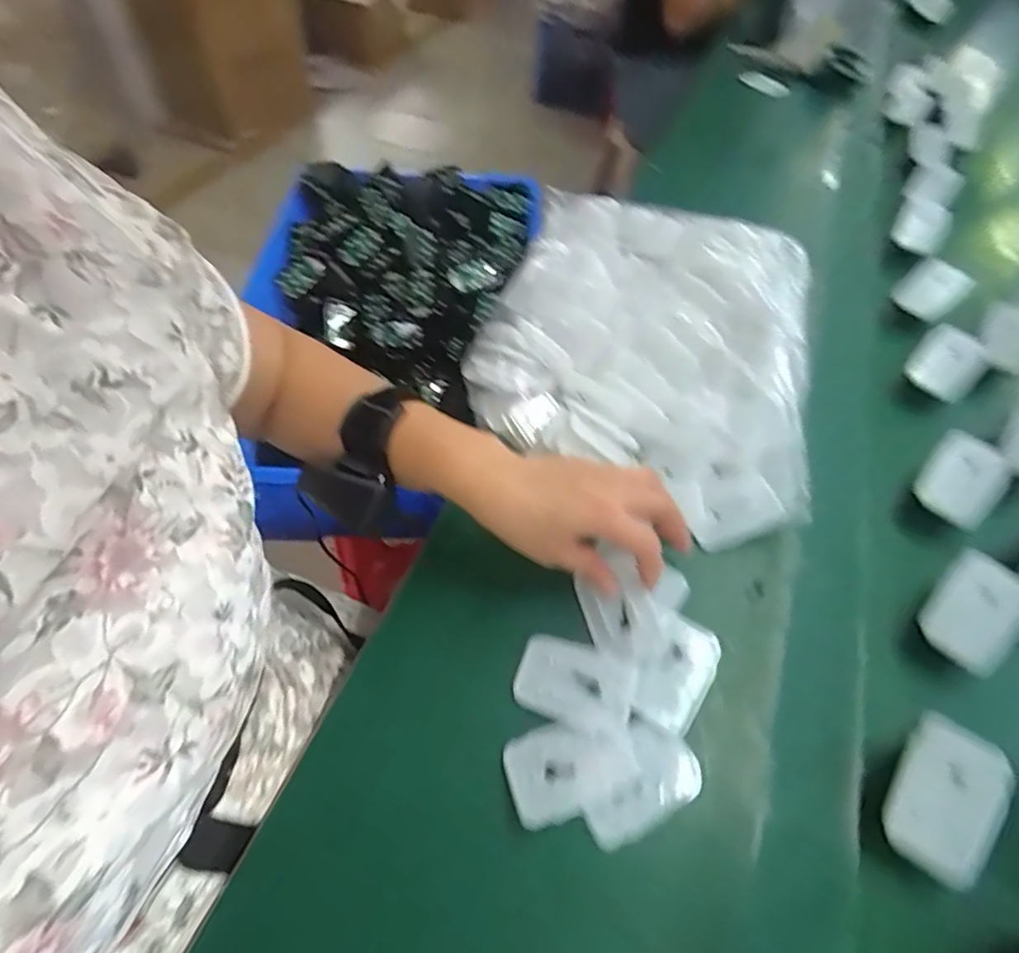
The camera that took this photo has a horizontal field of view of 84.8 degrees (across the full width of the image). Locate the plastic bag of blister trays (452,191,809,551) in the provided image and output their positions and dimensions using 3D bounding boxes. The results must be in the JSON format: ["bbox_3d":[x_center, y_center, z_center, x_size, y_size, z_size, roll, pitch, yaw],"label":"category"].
[{"bbox_3d":[0.124,-0.124,0.488,0.284,0.059,0.324,17,58,11],"label":"plastic bag of blister trays"}]

